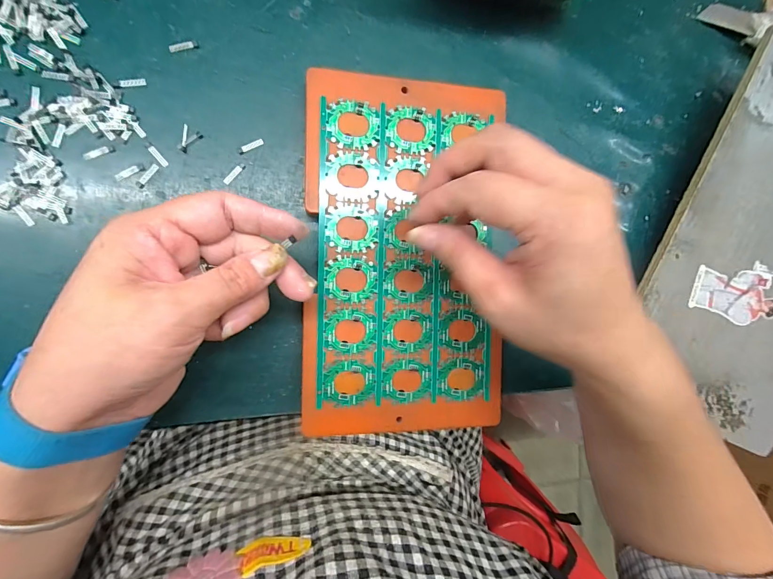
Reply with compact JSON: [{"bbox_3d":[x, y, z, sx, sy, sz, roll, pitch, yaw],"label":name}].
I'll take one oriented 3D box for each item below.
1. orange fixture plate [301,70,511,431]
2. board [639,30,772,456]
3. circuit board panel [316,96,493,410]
[{"bbox_3d":[0.014,-0.023,0.249,0.133,0.015,0.238,1,91,-12],"label":"orange fixture plate"},{"bbox_3d":[0.317,-0.028,0.293,0.199,0.008,0.283,25,93,-13],"label":"board"},{"bbox_3d":[0.013,-0.023,0.246,0.117,0.010,0.200,0,88,-10],"label":"circuit board panel"}]

